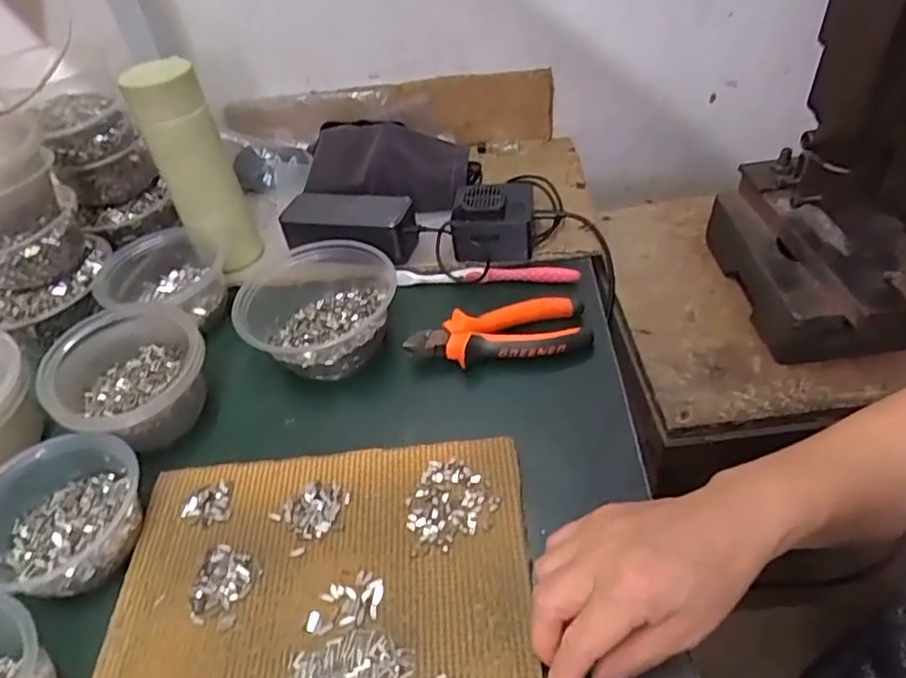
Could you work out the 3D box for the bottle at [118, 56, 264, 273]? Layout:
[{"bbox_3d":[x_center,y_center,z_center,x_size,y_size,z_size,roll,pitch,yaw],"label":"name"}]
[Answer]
[{"bbox_3d":[-0.247,-0.161,0.603,0.067,0.196,0.057,-22,46,-15],"label":"bottle"}]

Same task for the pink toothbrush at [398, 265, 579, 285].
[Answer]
[{"bbox_3d":[0.032,-0.062,0.592,0.172,0.021,0.011,2,45,9],"label":"pink toothbrush"}]

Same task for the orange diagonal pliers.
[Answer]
[{"bbox_3d":[0.040,-0.002,0.527,0.153,0.029,0.055,-6,44,2],"label":"orange diagonal pliers"}]

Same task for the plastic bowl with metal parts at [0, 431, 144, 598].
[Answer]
[{"bbox_3d":[-0.272,0.125,0.424,0.100,0.052,0.108,-4,44,4],"label":"plastic bowl with metal parts"}]

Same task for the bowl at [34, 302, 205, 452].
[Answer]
[{"bbox_3d":[-0.259,0.033,0.498,0.112,0.072,0.115,-4,44,4],"label":"bowl"}]

